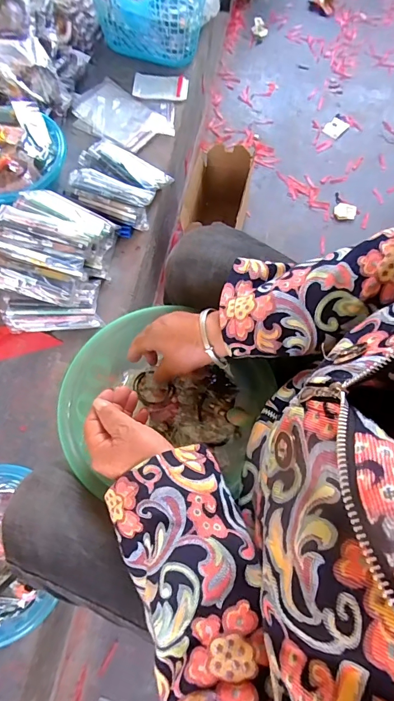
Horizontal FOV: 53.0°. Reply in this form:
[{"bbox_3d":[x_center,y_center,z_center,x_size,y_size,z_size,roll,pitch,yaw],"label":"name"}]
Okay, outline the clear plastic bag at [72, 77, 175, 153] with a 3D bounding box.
[{"bbox_3d":[-0.161,-0.519,0.867,0.214,0.024,0.161,23,72,9],"label":"clear plastic bag"}]

